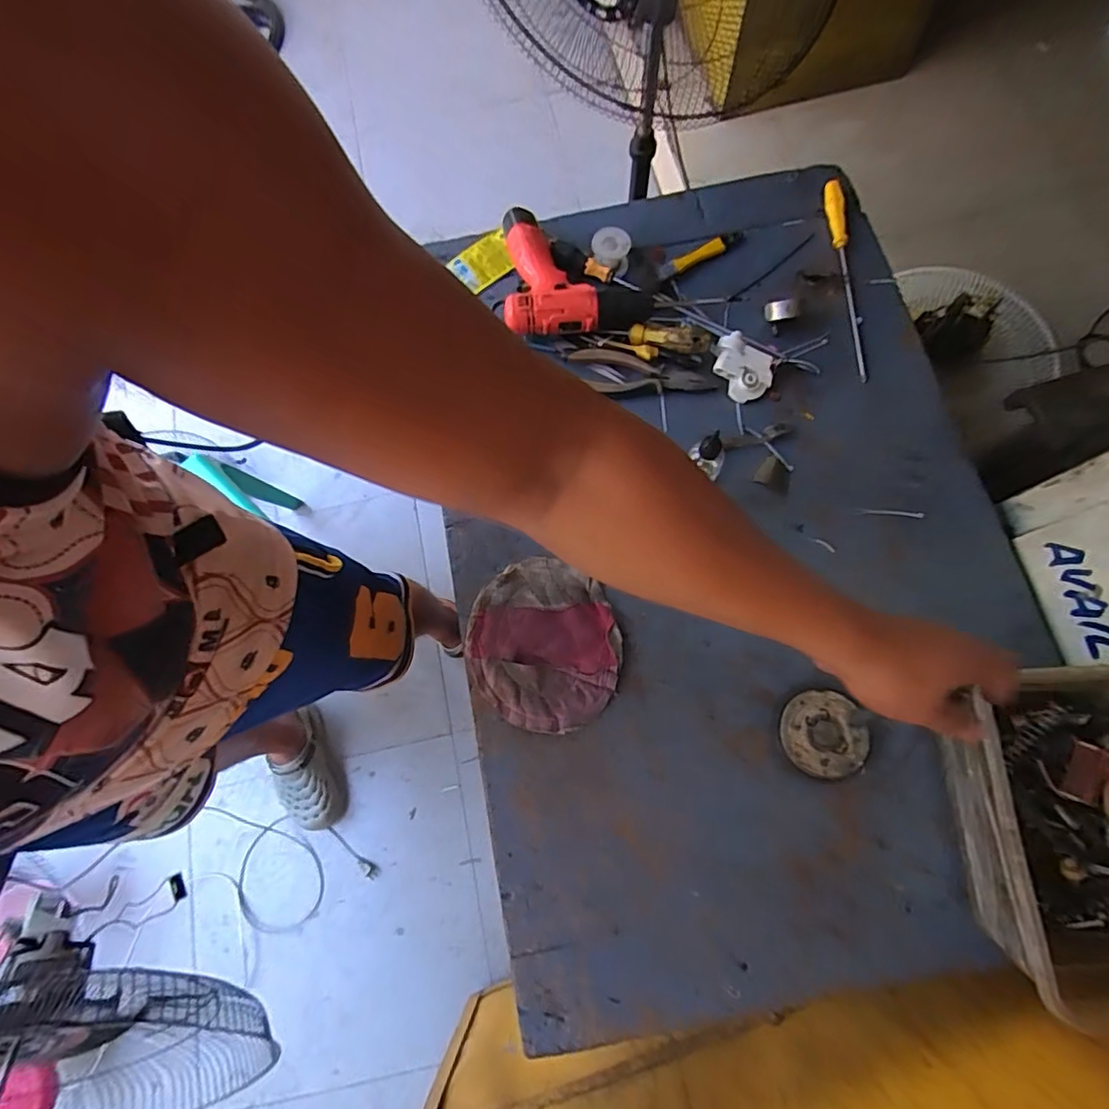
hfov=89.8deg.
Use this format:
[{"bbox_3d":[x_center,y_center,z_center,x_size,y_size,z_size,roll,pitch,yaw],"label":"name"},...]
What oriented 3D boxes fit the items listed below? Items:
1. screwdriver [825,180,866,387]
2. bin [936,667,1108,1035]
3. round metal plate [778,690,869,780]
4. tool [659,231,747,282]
[{"bbox_3d":[0.390,-0.370,0.740,0.024,0.023,0.304,-2,74,1],"label":"screwdriver"},{"bbox_3d":[0.475,0.243,0.509,0.197,0.124,0.256,-2,74,2],"label":"bin"},{"bbox_3d":[0.284,0.190,0.589,0.085,0.009,0.085,1,77,4],"label":"round metal plate"},{"bbox_3d":[0.200,-0.415,0.767,0.141,0.019,0.026,-30,76,-6],"label":"tool"}]

